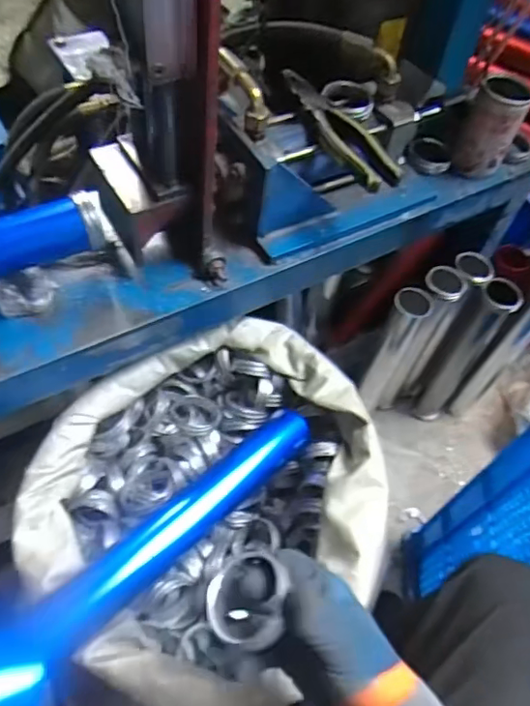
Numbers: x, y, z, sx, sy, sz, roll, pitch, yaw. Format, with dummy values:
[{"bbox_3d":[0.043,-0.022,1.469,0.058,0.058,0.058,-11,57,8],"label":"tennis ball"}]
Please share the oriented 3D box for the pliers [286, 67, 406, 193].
[{"bbox_3d":[0.074,-0.242,0.595,0.042,0.021,0.192,-23,60,-19],"label":"pliers"}]

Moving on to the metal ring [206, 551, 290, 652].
[{"bbox_3d":[-0.009,0.162,0.366,0.058,0.020,0.056,-9,51,30],"label":"metal ring"}]

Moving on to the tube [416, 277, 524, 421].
[{"bbox_3d":[0.336,0.011,0.961,0.061,0.346,0.053,36,60,19],"label":"tube"}]

